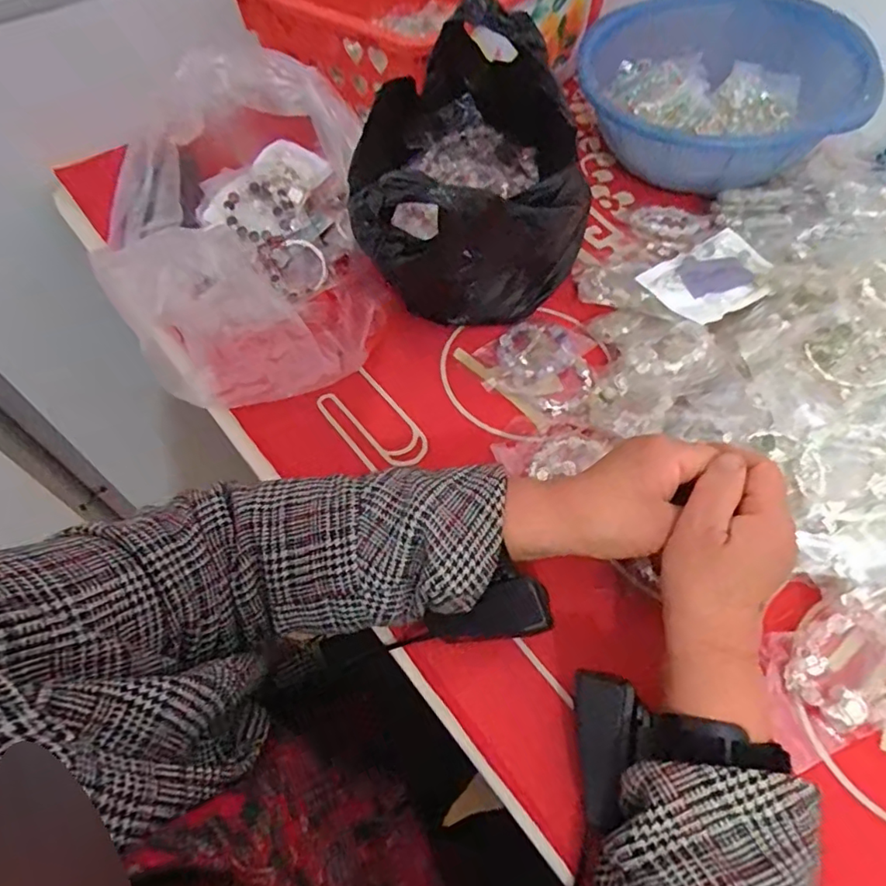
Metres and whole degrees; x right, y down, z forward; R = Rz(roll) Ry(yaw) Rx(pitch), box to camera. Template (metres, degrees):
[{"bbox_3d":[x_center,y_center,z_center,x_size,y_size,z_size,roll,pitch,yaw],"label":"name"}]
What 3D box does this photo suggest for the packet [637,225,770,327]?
[{"bbox_3d":[0.217,-0.133,0.456,0.093,0.006,0.071,-27,62,-6],"label":"packet"}]

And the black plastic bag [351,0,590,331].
[{"bbox_3d":[0.019,-0.209,0.448,0.212,0.182,0.177,-31,62,-19],"label":"black plastic bag"}]

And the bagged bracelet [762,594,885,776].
[{"bbox_3d":[0.226,0.136,0.327,0.088,0.026,0.065,-21,59,-13],"label":"bagged bracelet"}]

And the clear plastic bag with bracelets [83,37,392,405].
[{"bbox_3d":[-0.160,-0.180,0.458,0.203,0.131,0.283,-15,58,-10],"label":"clear plastic bag with bracelets"}]

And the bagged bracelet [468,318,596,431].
[{"bbox_3d":[0.080,-0.062,0.454,0.090,0.020,0.089,0,57,0],"label":"bagged bracelet"}]

